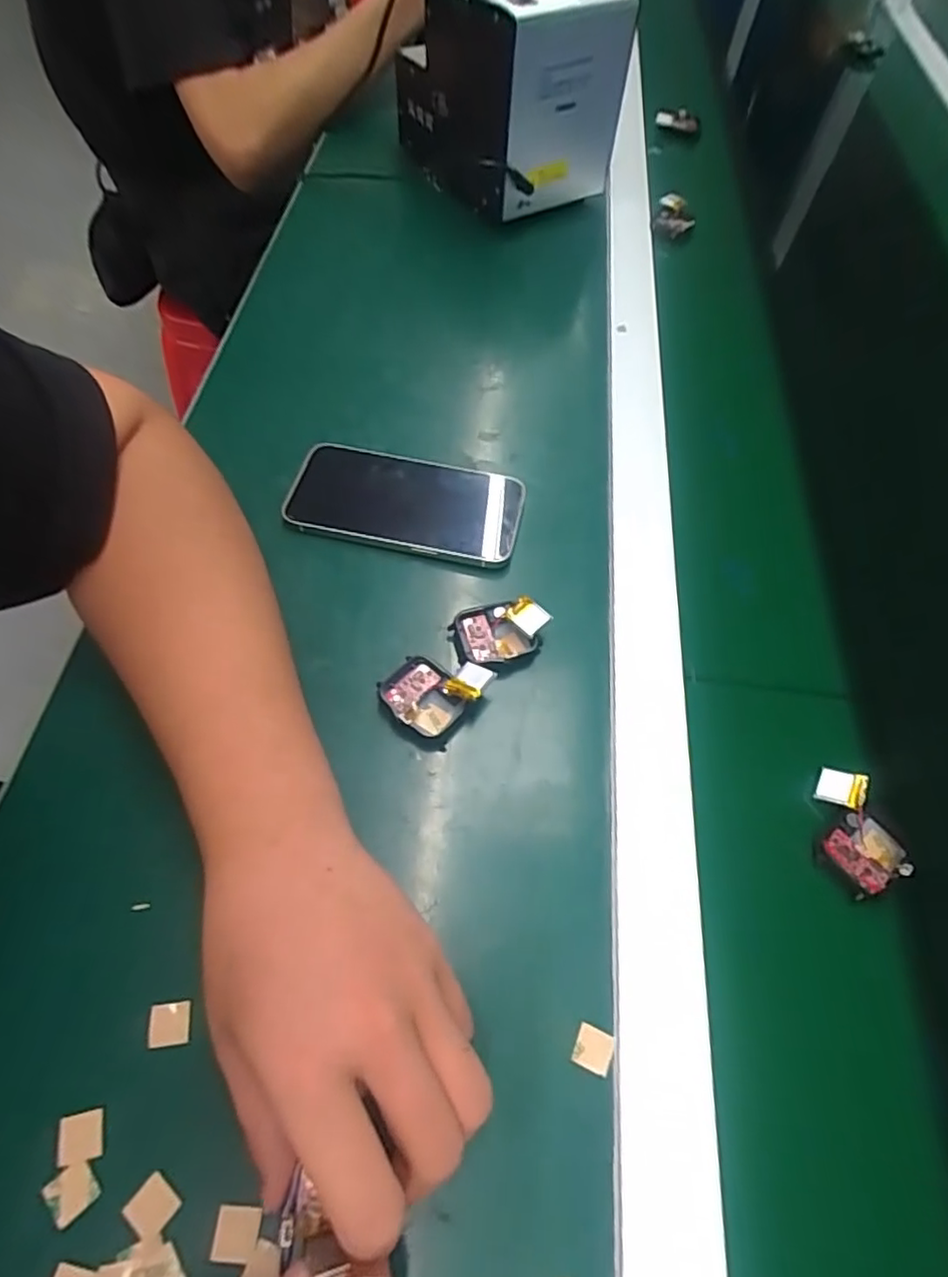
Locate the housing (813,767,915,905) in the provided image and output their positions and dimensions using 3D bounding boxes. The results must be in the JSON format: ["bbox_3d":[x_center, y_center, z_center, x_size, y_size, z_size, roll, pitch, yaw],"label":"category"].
[{"bbox_3d":[0.191,0.096,0.321,0.041,0.012,0.057,-20,64,-14],"label":"housing"}]

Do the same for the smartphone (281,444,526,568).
[{"bbox_3d":[-0.043,-0.089,0.406,0.144,0.015,0.074,12,61,3],"label":"smartphone"}]

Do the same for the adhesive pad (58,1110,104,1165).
[{"bbox_3d":[-0.152,0.193,0.245,0.015,0.004,0.016,-10,62,-9],"label":"adhesive pad"}]

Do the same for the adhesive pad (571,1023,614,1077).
[{"bbox_3d":[0.050,0.173,0.268,0.015,0.004,0.016,21,61,8],"label":"adhesive pad"}]

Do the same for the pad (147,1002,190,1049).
[{"bbox_3d":[-0.127,0.161,0.264,0.016,0.004,0.016,-4,61,-6],"label":"pad"}]

